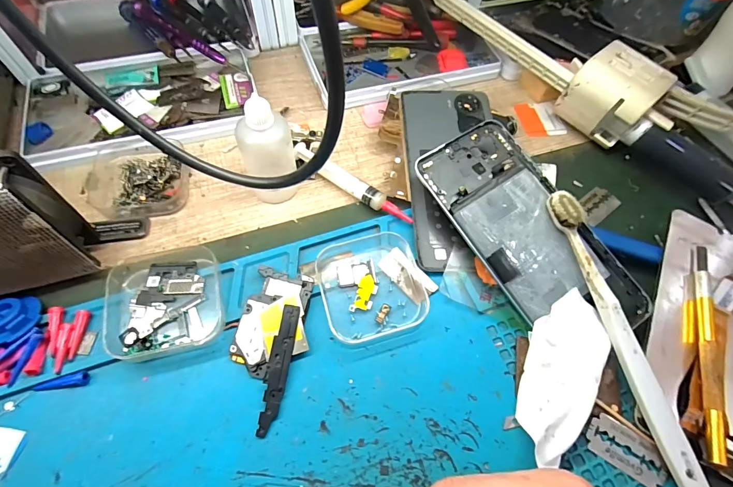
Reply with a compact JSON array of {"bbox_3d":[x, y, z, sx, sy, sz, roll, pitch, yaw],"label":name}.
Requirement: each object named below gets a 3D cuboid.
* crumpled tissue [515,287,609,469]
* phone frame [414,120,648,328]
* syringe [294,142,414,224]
[{"bbox_3d":[0.112,0.074,0.217,0.039,0.017,0.098,28,63,12],"label":"crumpled tissue"},{"bbox_3d":[0.106,-0.009,0.247,0.075,0.007,0.163,-31,76,-12],"label":"phone frame"},{"bbox_3d":[-0.012,-0.045,0.277,0.110,0.011,0.014,36,65,15],"label":"syringe"}]

